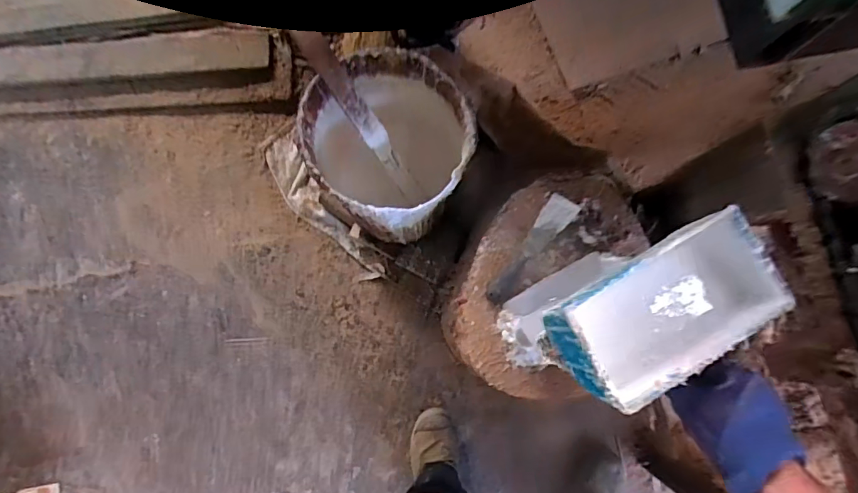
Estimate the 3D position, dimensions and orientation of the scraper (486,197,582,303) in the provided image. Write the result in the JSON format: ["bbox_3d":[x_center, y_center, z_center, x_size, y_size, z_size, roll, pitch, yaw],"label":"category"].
[{"bbox_3d":[0.150,0.004,0.694,0.040,0.021,0.188,38,84,6],"label":"scraper"}]

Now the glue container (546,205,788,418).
[{"bbox_3d":[0.214,0.059,0.429,0.192,0.091,0.104,-32,81,-5],"label":"glue container"}]

